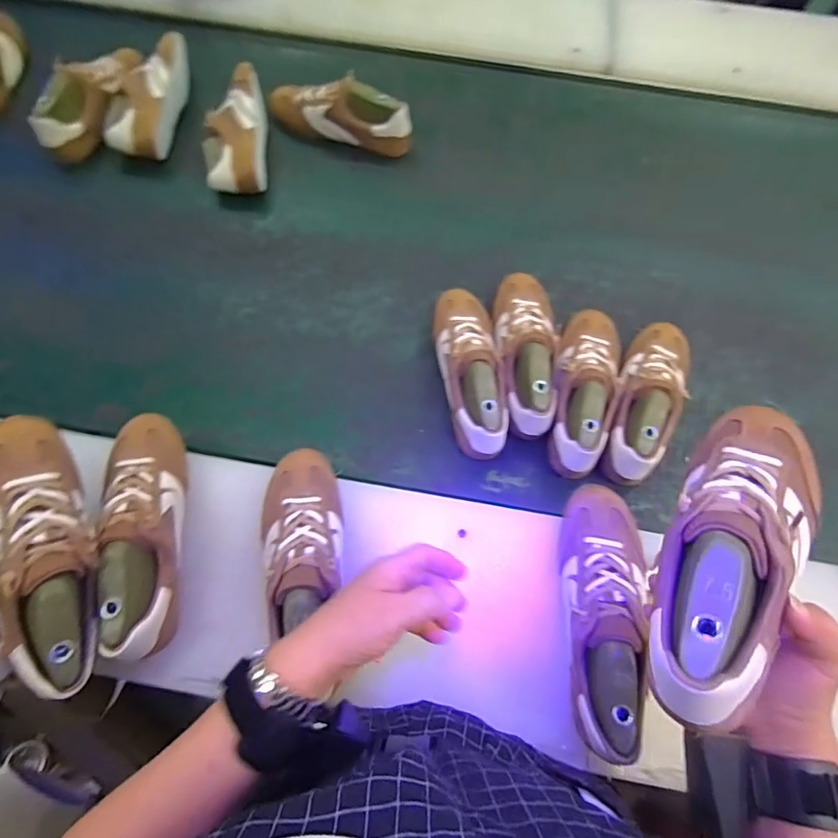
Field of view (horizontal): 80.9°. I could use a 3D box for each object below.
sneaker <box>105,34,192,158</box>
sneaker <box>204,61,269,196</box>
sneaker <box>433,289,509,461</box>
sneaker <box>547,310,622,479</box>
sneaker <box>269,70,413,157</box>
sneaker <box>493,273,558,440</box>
[{"bbox_3d":[-0.457,-0.544,0.835,0.099,0.082,0.240,7,70,2],"label":"sneaker"},{"bbox_3d":[-0.300,-0.472,0.805,0.090,0.085,0.225,-4,70,-2],"label":"sneaker"},{"bbox_3d":[0.069,-0.075,0.654,0.082,0.092,0.256,-5,70,-2],"label":"sneaker"},{"bbox_3d":[0.222,-0.047,0.653,0.083,0.098,0.247,19,71,6],"label":"sneaker"},{"bbox_3d":[-0.134,-0.513,0.825,0.247,0.078,0.079,21,71,7],"label":"sneaker"},{"bbox_3d":[0.149,-0.099,0.668,0.083,0.088,0.250,3,70,1],"label":"sneaker"}]

